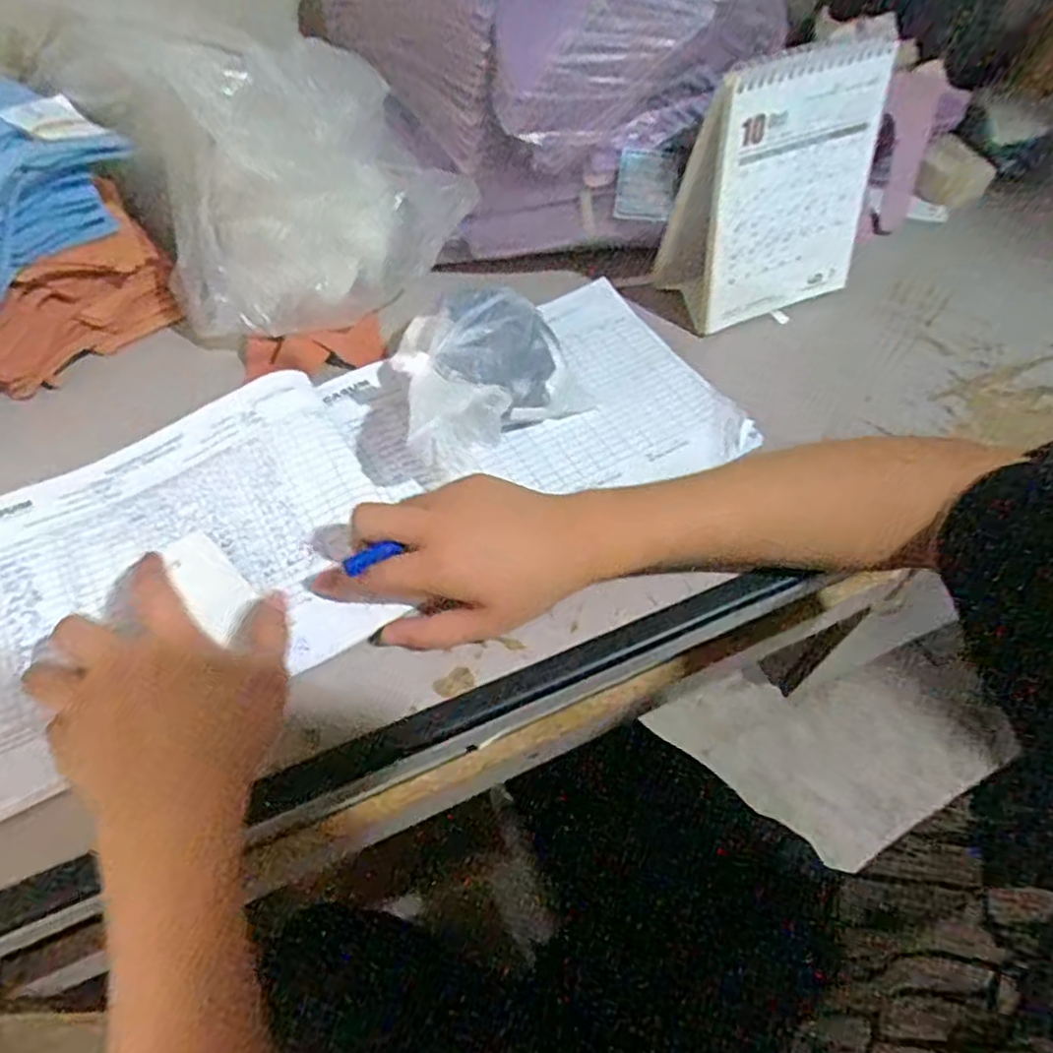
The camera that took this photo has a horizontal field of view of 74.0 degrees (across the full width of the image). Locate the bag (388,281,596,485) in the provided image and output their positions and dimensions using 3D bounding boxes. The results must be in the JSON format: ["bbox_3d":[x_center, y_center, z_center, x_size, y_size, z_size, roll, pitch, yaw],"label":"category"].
[{"bbox_3d":[-0.035,-0.111,0.499,0.133,0.064,0.145,-20,57,-14],"label":"bag"}]

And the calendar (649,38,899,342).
[{"bbox_3d":[0.200,-0.268,0.545,0.178,0.176,0.075,-28,59,-19],"label":"calendar"}]

